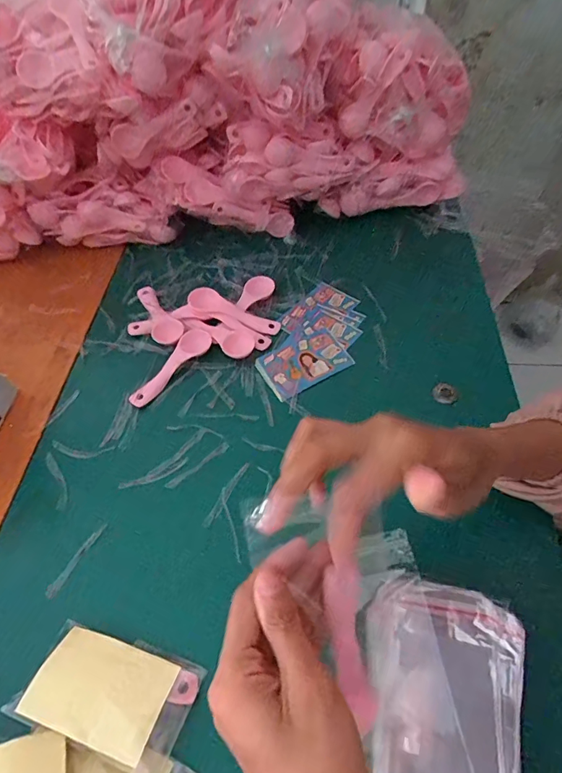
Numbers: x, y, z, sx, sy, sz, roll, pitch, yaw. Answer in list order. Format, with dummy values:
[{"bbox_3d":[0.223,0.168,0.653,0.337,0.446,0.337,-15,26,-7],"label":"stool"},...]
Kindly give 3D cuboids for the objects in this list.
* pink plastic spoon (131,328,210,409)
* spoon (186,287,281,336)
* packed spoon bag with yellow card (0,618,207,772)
[{"bbox_3d":[-0.122,-0.023,0.481,0.033,0.013,0.111,31,62,23],"label":"pink plastic spoon"},{"bbox_3d":[-0.056,-0.088,0.516,0.112,0.020,0.028,20,57,11],"label":"spoon"},{"bbox_3d":[-0.120,0.214,0.307,0.112,0.014,0.067,15,38,11],"label":"packed spoon bag with yellow card"}]

